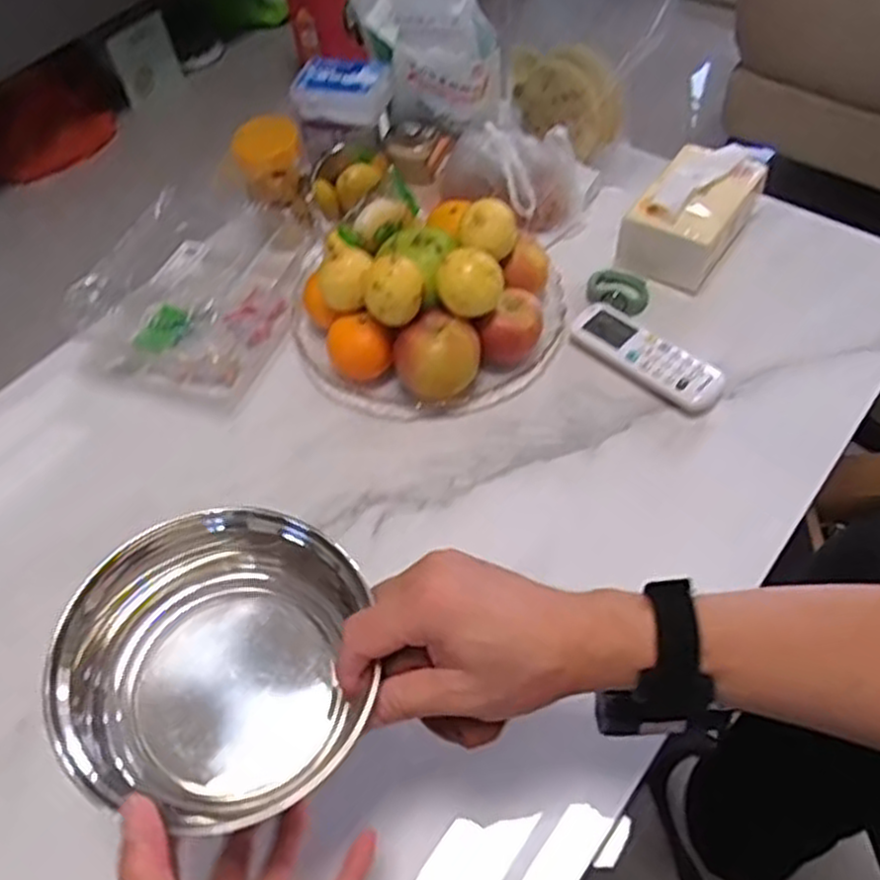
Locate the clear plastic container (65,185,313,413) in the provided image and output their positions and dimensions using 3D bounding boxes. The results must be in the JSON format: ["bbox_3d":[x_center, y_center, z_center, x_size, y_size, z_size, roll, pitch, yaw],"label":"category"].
[{"bbox_3d":[-0.223,-0.147,0.731,0.157,0.092,0.209,14,57,14],"label":"clear plastic container"}]

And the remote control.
[{"bbox_3d":[0.182,-0.075,0.688,0.139,0.024,0.047,37,65,26],"label":"remote control"}]

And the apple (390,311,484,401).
[{"bbox_3d":[-0.001,-0.065,0.667,0.065,0.071,0.059,13,56,13],"label":"apple"}]

